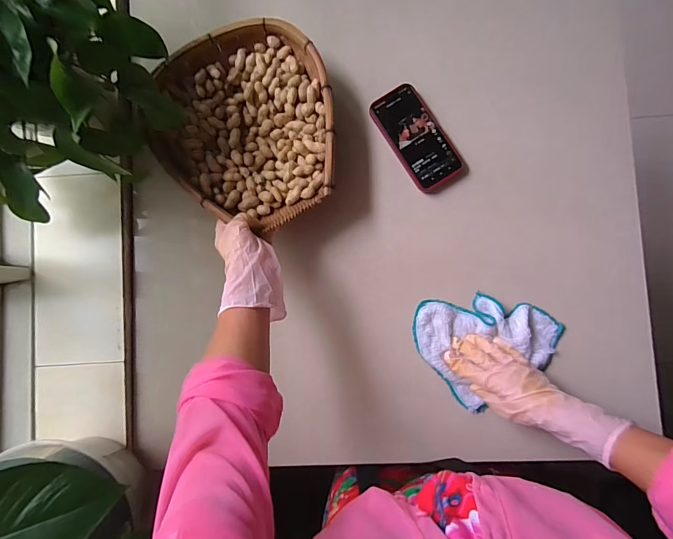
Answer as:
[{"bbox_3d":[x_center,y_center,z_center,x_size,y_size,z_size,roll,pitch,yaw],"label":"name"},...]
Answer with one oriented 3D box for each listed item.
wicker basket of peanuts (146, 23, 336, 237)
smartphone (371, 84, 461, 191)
[{"bbox_3d":[-0.138,-0.210,0.553,0.260,0.063,0.306,-6,85,3],"label":"wicker basket of peanuts"},{"bbox_3d":[0.124,-0.207,0.573,0.077,0.005,0.165,-32,85,3],"label":"smartphone"}]

